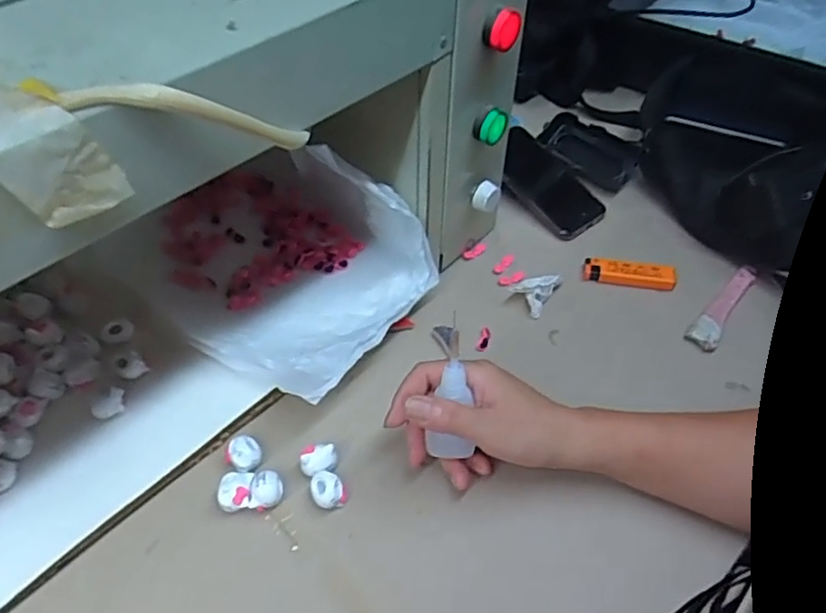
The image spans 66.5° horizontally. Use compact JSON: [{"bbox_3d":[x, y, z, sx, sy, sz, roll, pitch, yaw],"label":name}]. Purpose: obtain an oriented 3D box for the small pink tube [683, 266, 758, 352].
[{"bbox_3d":[0.281,-0.005,0.568,0.026,0.010,0.119,30,56,24],"label":"small pink tube"}]

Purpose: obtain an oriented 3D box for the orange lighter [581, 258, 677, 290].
[{"bbox_3d":[0.204,-0.031,0.594,0.084,0.019,0.020,7,50,7],"label":"orange lighter"}]

